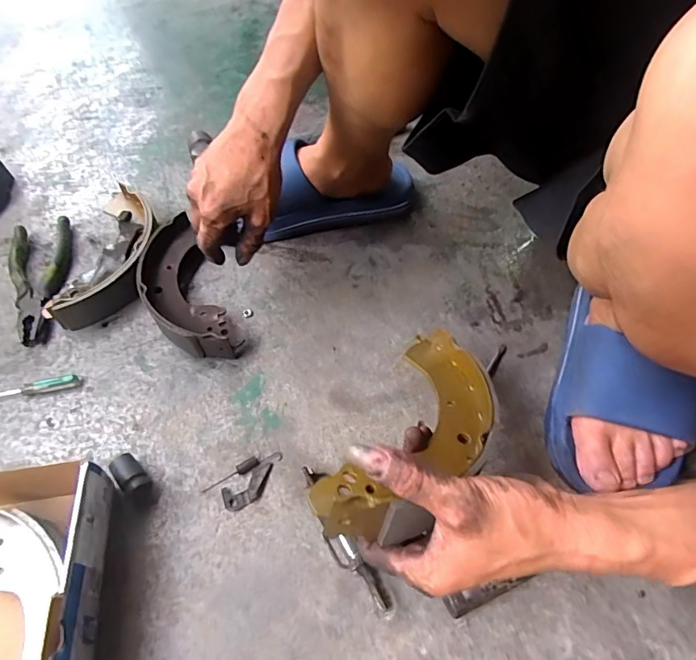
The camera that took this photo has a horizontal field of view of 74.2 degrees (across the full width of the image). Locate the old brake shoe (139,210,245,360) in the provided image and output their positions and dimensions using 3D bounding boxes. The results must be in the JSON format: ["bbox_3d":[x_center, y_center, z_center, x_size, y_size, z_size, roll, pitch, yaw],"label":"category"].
[{"bbox_3d":[-0.195,-0.048,0.535,0.076,0.042,0.205,-23,59,-16],"label":"old brake shoe"}]

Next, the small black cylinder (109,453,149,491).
[{"bbox_3d":[-0.198,0.134,0.421,0.038,0.023,0.021,39,63,23],"label":"small black cylinder"}]

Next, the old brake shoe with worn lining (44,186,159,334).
[{"bbox_3d":[-0.285,-0.096,0.568,0.083,0.041,0.210,3,55,1],"label":"old brake shoe with worn lining"}]

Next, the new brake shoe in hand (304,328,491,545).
[{"bbox_3d":[0.056,0.070,0.344,0.089,0.040,0.213,29,39,18],"label":"new brake shoe in hand"}]

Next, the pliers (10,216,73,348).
[{"bbox_3d":[-0.368,-0.063,0.557,0.066,0.022,0.185,-18,58,-13],"label":"pliers"}]

